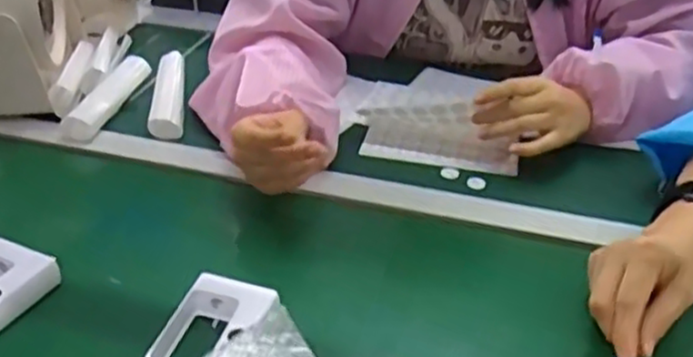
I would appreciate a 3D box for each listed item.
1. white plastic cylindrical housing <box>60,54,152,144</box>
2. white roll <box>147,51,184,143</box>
[{"bbox_3d":[-0.273,-0.095,0.835,0.043,0.037,0.168,7,32,8],"label":"white plastic cylindrical housing"},{"bbox_3d":[-0.209,-0.101,0.836,0.038,0.034,0.167,-3,32,-7],"label":"white roll"}]

